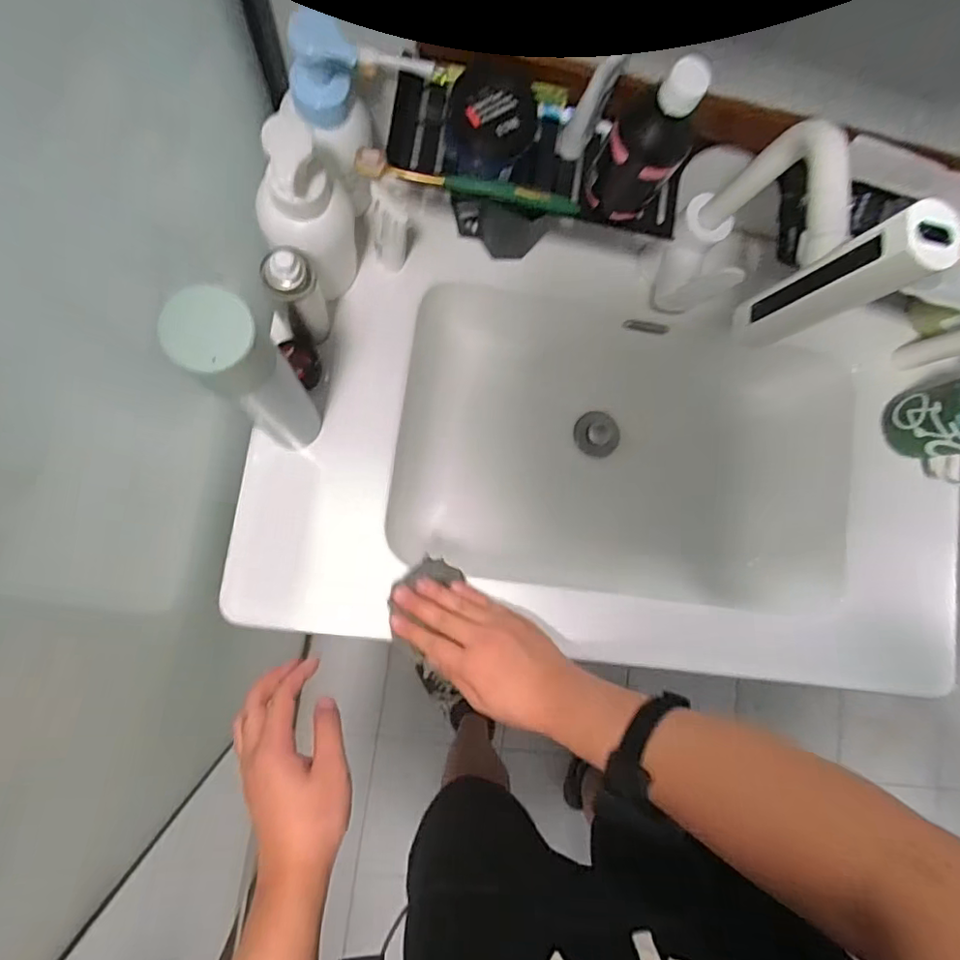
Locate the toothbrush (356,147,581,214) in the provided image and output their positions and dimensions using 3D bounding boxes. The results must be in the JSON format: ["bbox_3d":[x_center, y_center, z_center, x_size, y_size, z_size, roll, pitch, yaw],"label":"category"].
[{"bbox_3d":[-0.007,-0.244,0.448,0.183,0.017,0.015,5,85,-8],"label":"toothbrush"}]

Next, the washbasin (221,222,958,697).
[{"bbox_3d":[0.152,-0.026,0.668,0.759,0.192,0.446,9,84,-8],"label":"washbasin"}]

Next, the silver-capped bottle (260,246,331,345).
[{"bbox_3d":[-0.158,-0.156,0.481,0.041,0.133,0.034,-21,89,-10],"label":"silver-capped bottle"}]

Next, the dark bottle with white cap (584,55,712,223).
[{"bbox_3d":[0.127,-0.252,0.411,0.060,0.127,0.054,35,81,-4],"label":"dark bottle with white cap"}]

